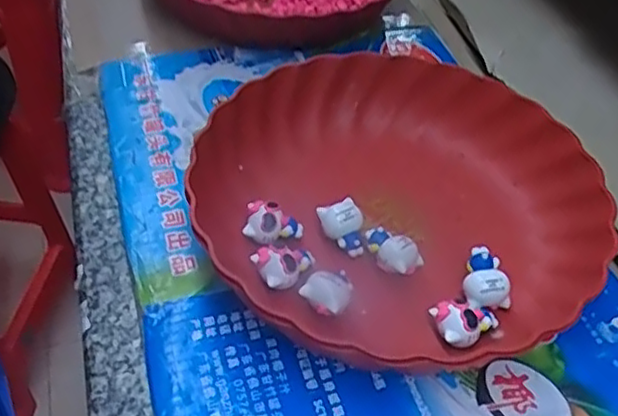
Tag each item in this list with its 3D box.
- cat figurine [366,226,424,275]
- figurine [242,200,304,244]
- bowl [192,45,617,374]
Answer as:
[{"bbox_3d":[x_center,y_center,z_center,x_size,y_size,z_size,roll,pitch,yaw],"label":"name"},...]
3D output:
[{"bbox_3d":[0.048,0.029,0.402,0.035,0.024,0.023,32,51,21],"label":"cat figurine"},{"bbox_3d":[-0.021,0.010,0.408,0.034,0.017,0.023,11,46,3],"label":"figurine"},{"bbox_3d":[0.052,-0.007,0.419,0.231,0.053,0.238,4,46,-4],"label":"bowl"}]

